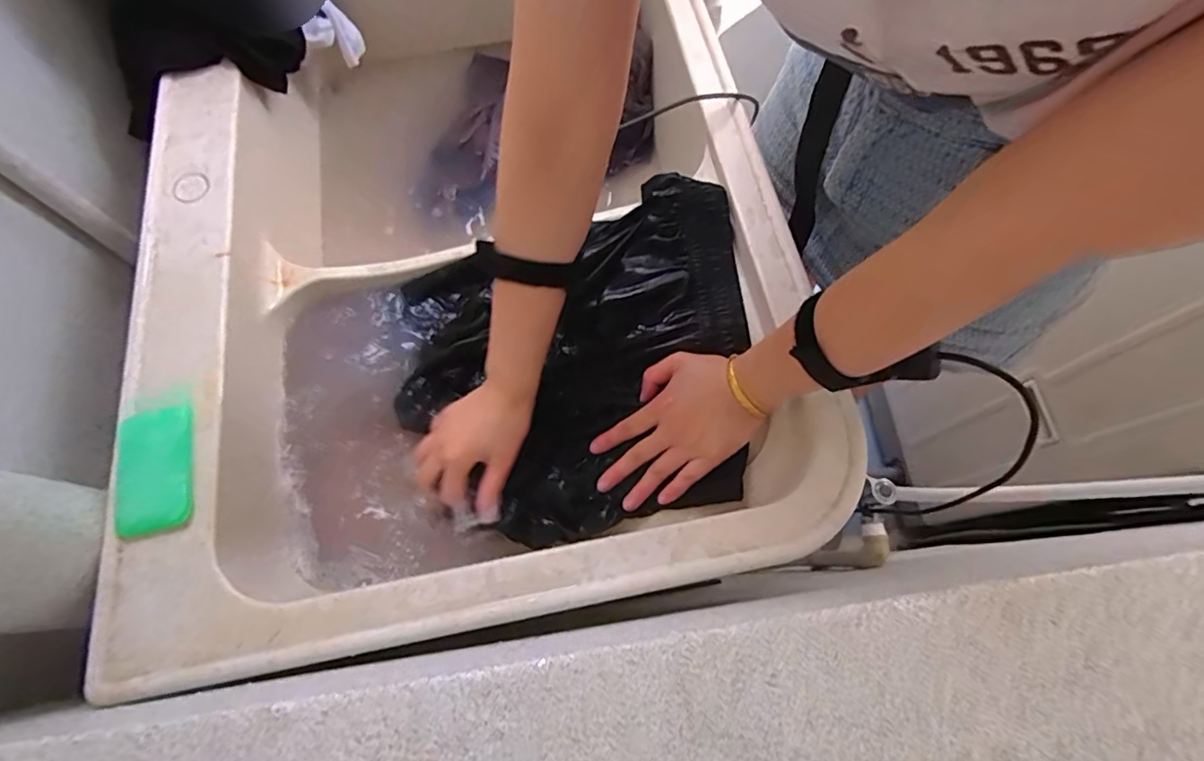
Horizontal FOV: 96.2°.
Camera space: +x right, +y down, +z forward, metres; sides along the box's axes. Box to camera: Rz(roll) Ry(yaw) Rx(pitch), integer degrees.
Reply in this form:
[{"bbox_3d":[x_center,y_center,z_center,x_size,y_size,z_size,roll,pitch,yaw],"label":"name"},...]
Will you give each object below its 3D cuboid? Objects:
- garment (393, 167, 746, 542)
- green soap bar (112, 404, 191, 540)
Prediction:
[{"bbox_3d":[-0.024,-0.017,0.505,0.335,0.084,0.297,-12,70,-4],"label":"garment"},{"bbox_3d":[-0.352,0.070,0.423,0.053,0.011,0.097,-13,70,-4],"label":"green soap bar"}]

